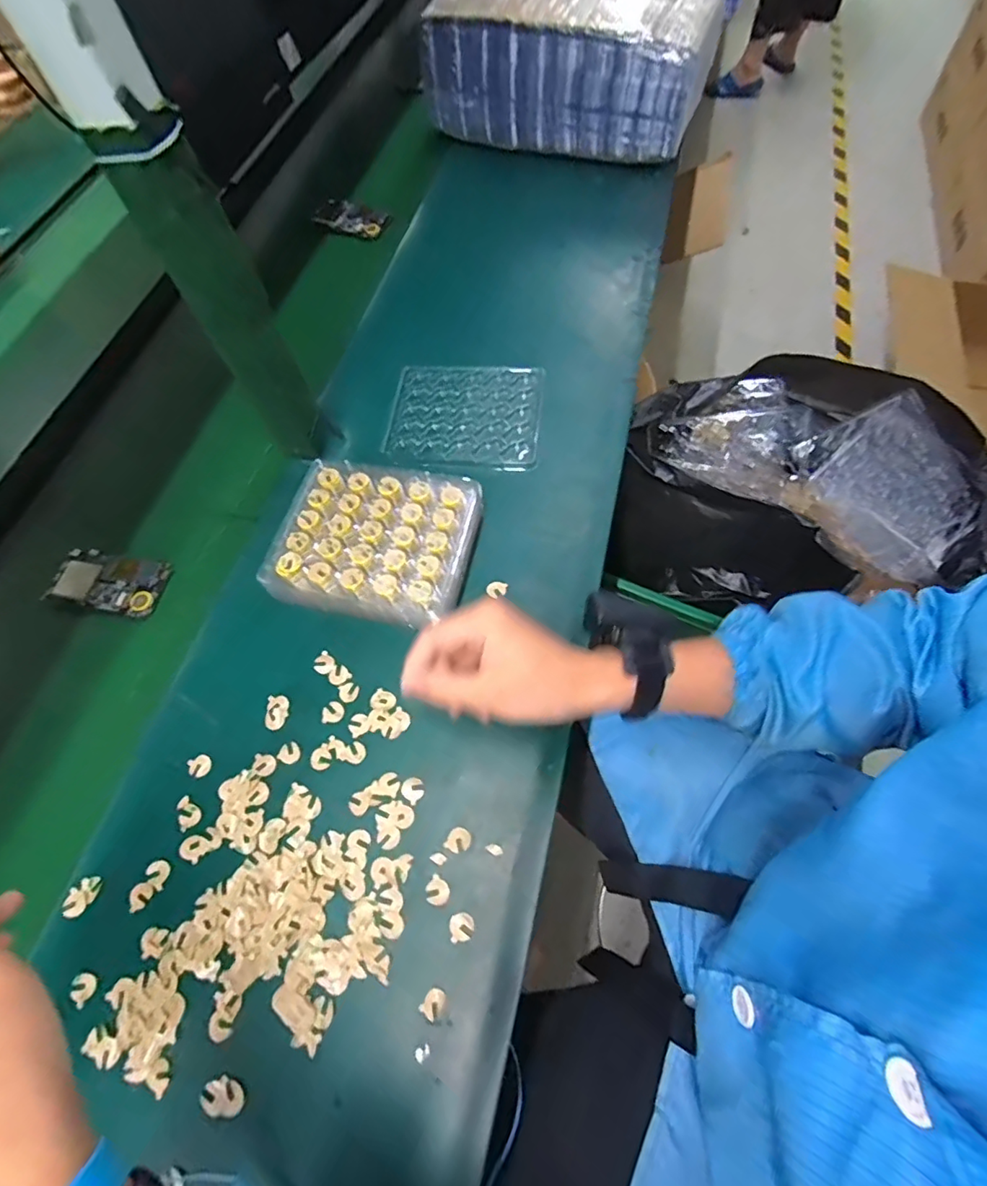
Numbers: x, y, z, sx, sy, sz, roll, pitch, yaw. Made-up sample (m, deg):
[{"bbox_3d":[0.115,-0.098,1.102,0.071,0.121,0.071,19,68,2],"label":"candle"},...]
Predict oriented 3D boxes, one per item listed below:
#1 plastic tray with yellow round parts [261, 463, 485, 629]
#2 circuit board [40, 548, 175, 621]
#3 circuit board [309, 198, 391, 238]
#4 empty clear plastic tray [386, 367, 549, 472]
[{"bbox_3d":[-0.110,-0.051,0.507,0.179,0.041,0.149,9,63,8],"label":"plastic tray with yellow round parts"},{"bbox_3d":[-0.387,-0.013,0.544,0.117,0.008,0.061,11,63,9],"label":"circuit board"},{"bbox_3d":[-0.217,-0.561,0.803,0.127,0.016,0.069,26,69,18],"label":"circuit board"},{"bbox_3d":[-0.032,-0.200,0.605,0.168,0.008,0.141,5,62,6],"label":"empty clear plastic tray"}]

